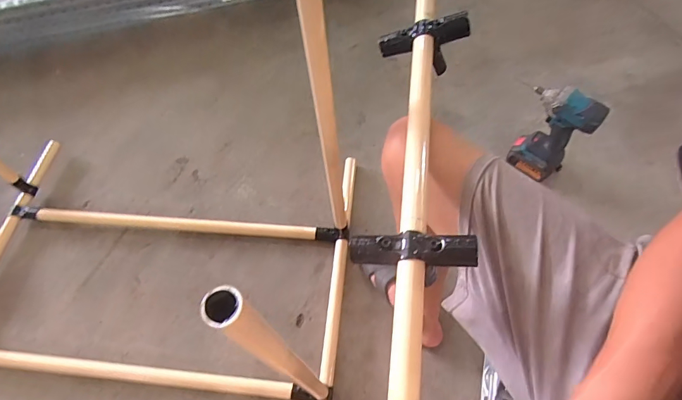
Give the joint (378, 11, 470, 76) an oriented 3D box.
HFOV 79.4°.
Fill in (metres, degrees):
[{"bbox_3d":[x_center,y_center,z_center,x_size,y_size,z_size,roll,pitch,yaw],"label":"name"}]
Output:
[{"bbox_3d":[0.127,-0.229,0.621,0.131,0.086,0.032,-5,57,23],"label":"joint"}]

